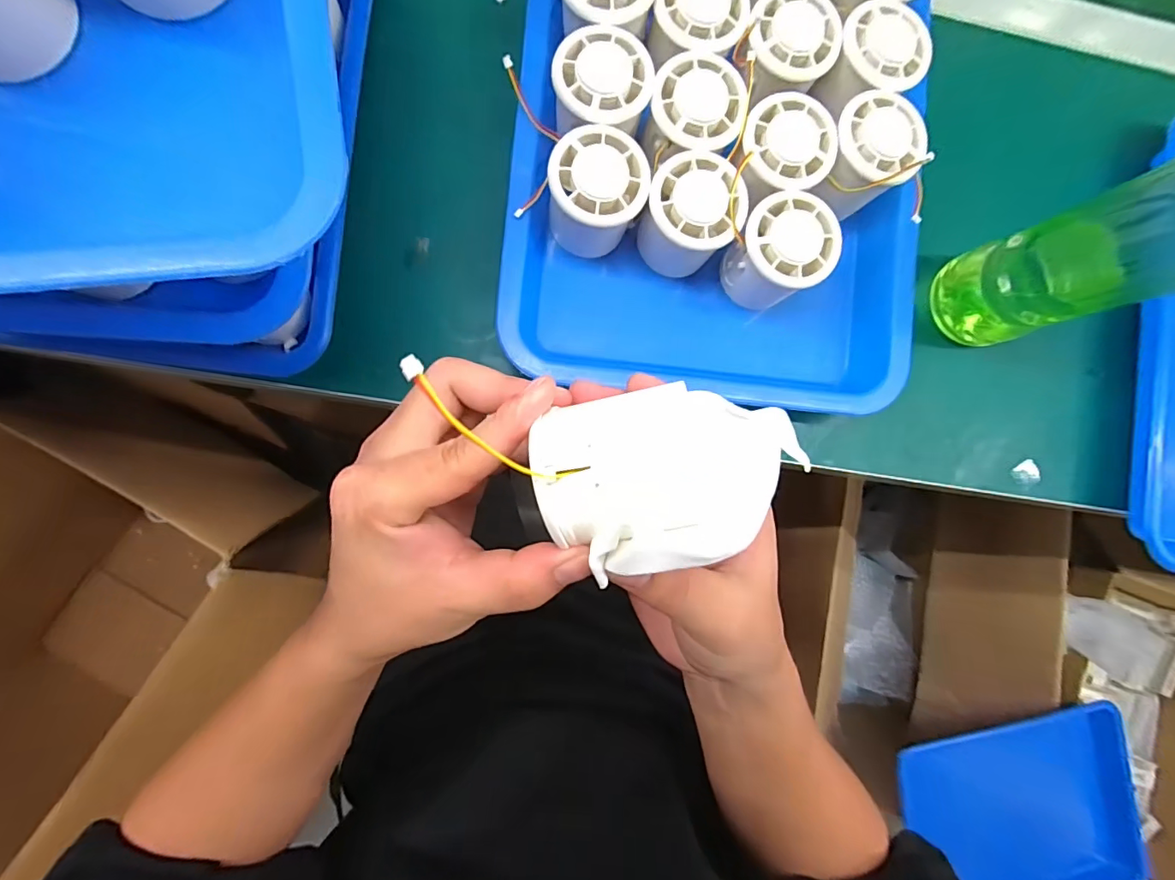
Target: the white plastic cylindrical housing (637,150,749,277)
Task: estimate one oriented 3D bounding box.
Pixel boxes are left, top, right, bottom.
[{"bbox_3d":[0.061,-0.136,0.308,0.055,0.055,0.054,0,86,-7],"label":"white plastic cylindrical housing"}]

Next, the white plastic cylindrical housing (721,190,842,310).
[{"bbox_3d":[0.118,-0.115,0.312,0.054,0.052,0.056,0,86,-7],"label":"white plastic cylindrical housing"}]

